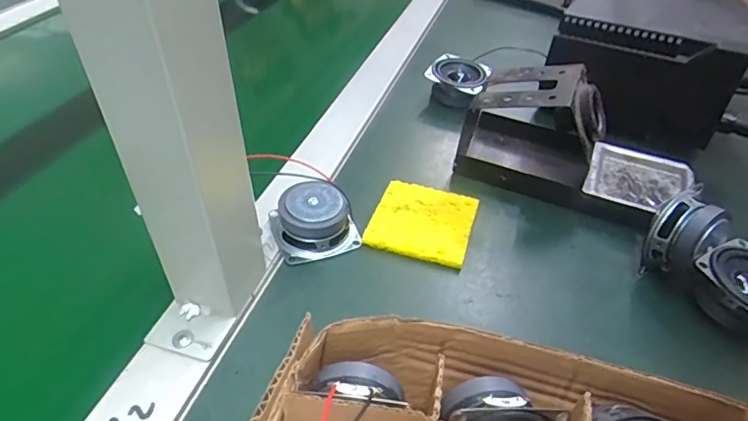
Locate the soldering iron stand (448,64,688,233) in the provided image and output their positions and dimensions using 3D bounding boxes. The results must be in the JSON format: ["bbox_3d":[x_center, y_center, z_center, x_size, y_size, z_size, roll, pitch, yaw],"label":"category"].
[{"bbox_3d":[0.147,-0.053,0.357,0.164,0.070,0.075,19,45,16],"label":"soldering iron stand"}]

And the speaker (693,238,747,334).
[{"bbox_3d":[0.217,0.047,0.288,0.051,0.027,0.051,-20,47,-24],"label":"speaker"}]

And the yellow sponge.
[{"bbox_3d":[0.033,0.007,0.339,0.065,0.008,0.065,14,43,12],"label":"yellow sponge"}]

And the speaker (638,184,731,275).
[{"bbox_3d":[0.189,0.017,0.303,0.045,0.050,0.034,-29,51,-31],"label":"speaker"}]

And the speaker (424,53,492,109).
[{"bbox_3d":[0.076,-0.116,0.459,0.053,0.030,0.059,18,44,16],"label":"speaker"}]

